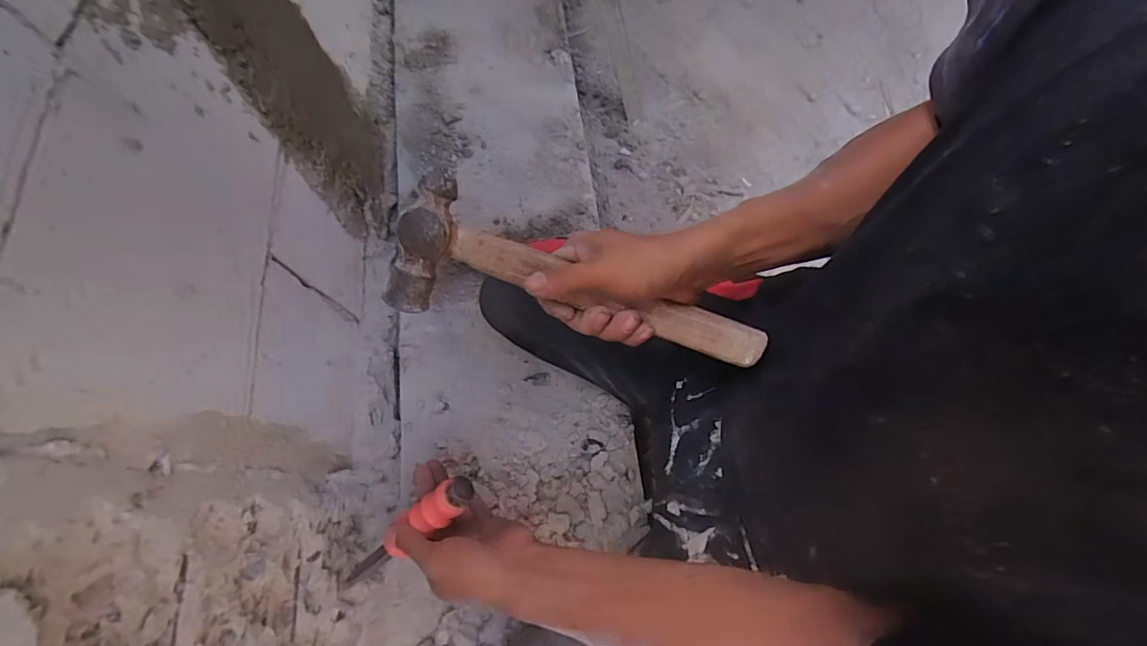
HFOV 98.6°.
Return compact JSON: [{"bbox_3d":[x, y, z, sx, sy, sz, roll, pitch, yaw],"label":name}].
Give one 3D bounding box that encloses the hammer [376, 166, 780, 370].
[{"bbox_3d":[0.004,-0.015,0.398,0.298,0.040,0.101,22,103,-9],"label":"hammer"}]

